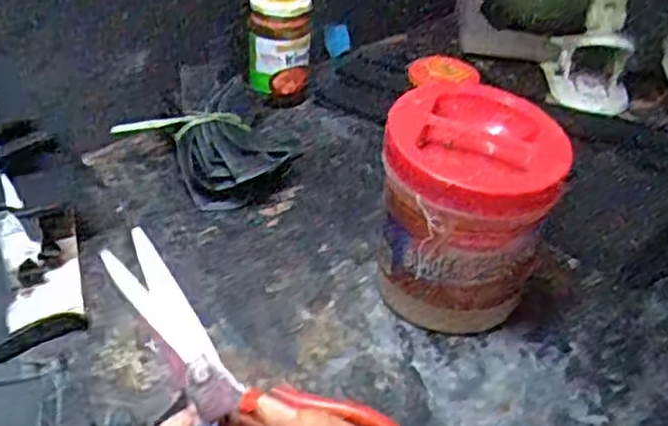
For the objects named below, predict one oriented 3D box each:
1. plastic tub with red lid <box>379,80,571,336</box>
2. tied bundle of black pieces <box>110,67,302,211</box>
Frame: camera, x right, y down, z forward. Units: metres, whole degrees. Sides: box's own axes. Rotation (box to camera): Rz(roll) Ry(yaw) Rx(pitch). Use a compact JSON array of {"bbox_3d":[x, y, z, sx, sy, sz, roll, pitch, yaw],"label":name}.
[{"bbox_3d":[0.088,0.002,0.530,0.109,0.148,0.115,4,36,-3],"label":"plastic tub with red lid"},{"bbox_3d":[-0.116,-0.066,0.680,0.144,0.050,0.167,-11,39,-22],"label":"tied bundle of black pieces"}]

